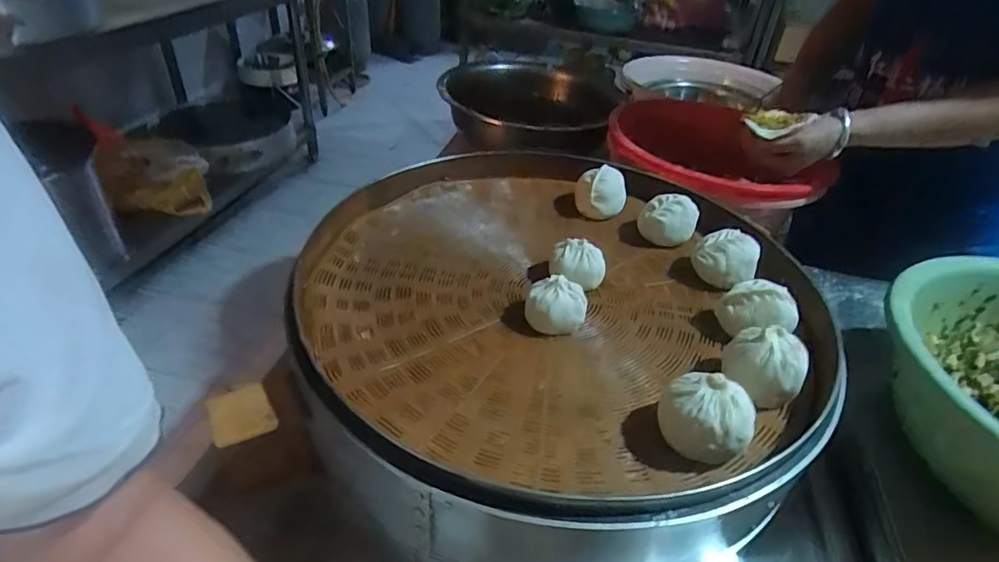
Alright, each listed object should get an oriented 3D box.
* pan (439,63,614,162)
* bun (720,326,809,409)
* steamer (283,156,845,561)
[{"bbox_3d":[0.057,-0.339,1.029,0.306,0.081,0.387,10,37,7],"label":"pan"},{"bbox_3d":[0.214,0.074,0.442,0.059,0.059,0.052,27,42,27],"label":"bun"},{"bbox_3d":[0.035,0.062,0.556,0.456,0.194,0.485,3,37,-2],"label":"steamer"}]

